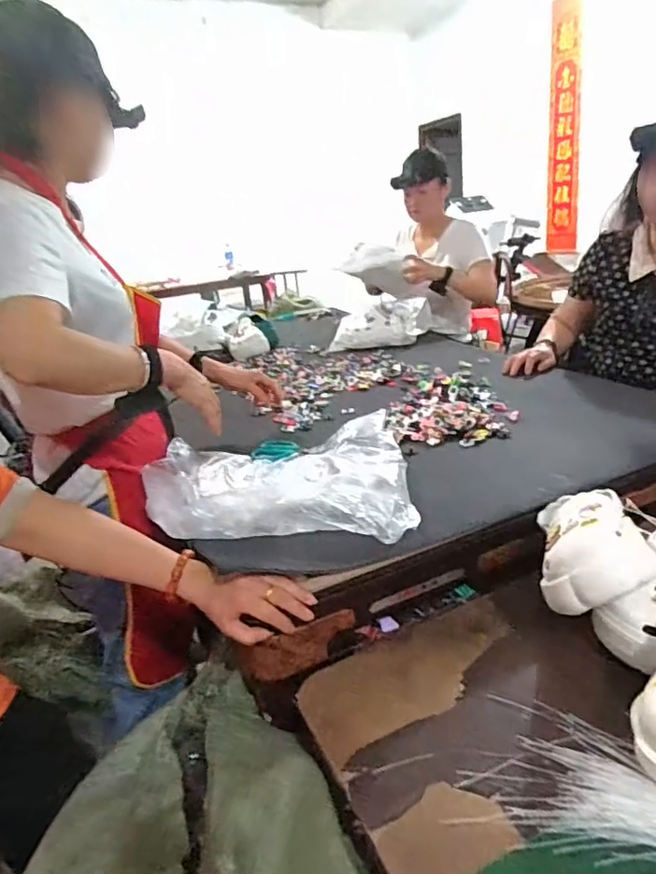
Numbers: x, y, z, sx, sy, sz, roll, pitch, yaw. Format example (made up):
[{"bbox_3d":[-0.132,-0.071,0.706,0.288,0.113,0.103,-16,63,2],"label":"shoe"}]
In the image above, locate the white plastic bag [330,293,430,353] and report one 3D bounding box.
[{"bbox_3d":[0.176,-0.380,1.830,0.303,0.118,0.217,2,24,20],"label":"white plastic bag"}]

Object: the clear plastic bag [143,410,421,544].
[{"bbox_3d":[-0.072,0.050,0.885,0.380,0.073,0.350,-7,22,-1],"label":"clear plastic bag"}]

